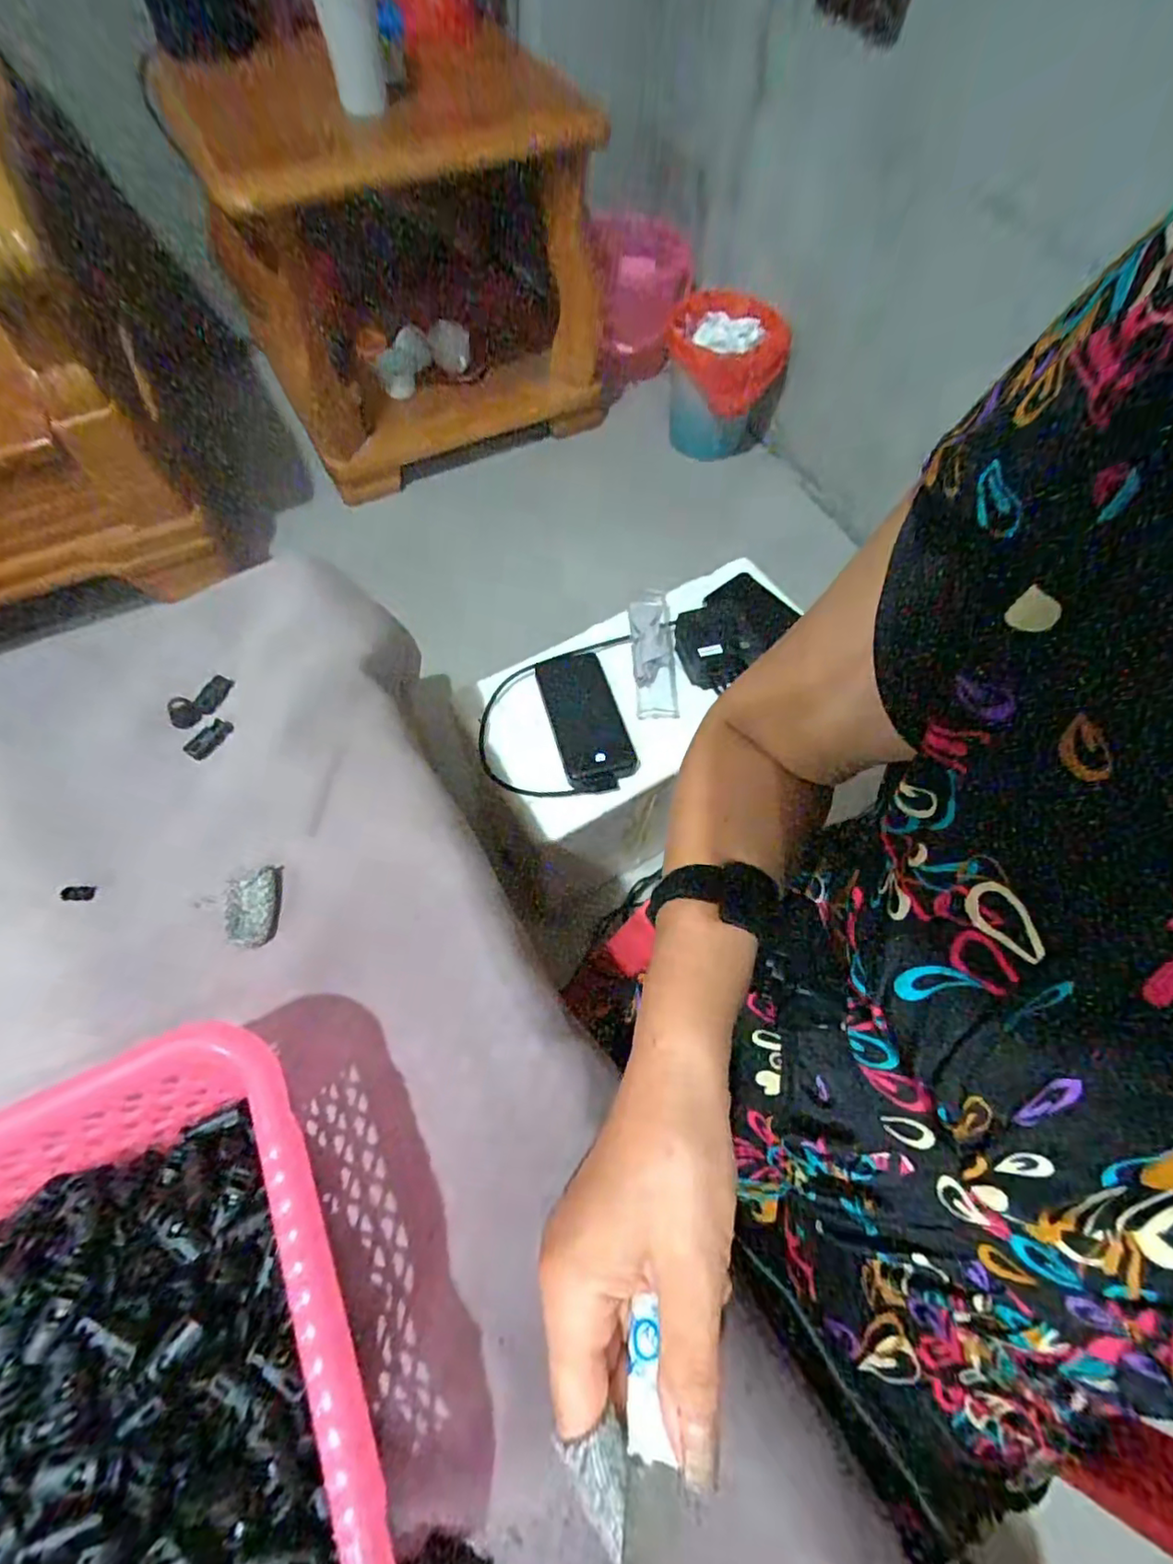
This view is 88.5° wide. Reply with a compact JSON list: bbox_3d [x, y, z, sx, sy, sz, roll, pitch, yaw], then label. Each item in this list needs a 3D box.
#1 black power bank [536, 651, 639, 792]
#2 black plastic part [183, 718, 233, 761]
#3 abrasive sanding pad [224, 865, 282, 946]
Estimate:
[{"bbox_3d":[0.000,-0.070,0.652,0.078,0.026,0.172,-14,66,-8],"label":"black power bank"},{"bbox_3d":[-0.232,-0.027,0.370,0.012,0.011,0.029,31,68,13],"label":"black plastic part"},{"bbox_3d":[-0.186,0.070,0.337,0.026,0.010,0.044,0,65,-1],"label":"abrasive sanding pad"}]

